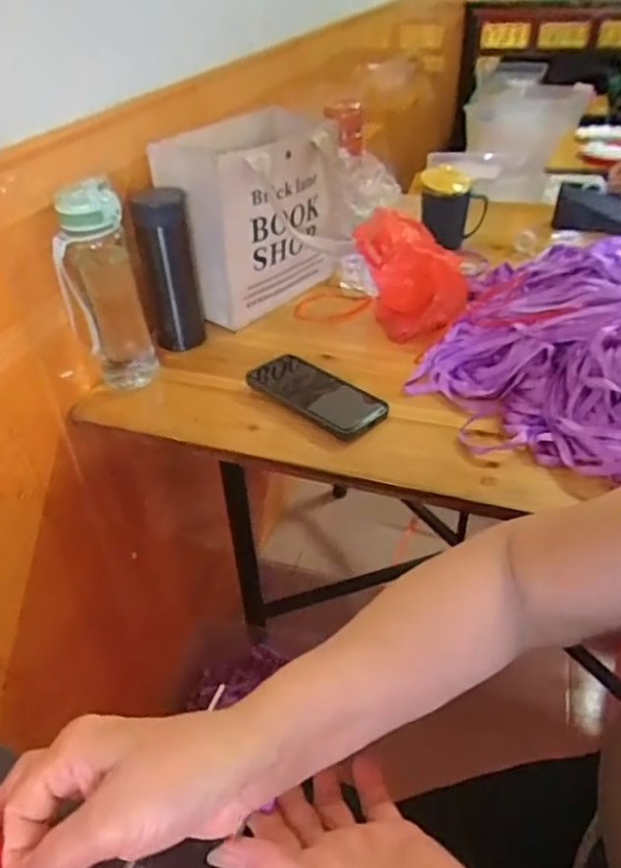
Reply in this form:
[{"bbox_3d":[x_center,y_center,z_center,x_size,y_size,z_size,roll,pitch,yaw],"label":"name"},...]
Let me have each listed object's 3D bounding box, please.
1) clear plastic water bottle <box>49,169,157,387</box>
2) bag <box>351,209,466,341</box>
[{"bbox_3d":[-0.230,-0.158,0.705,0.080,0.229,0.059,-13,39,-13],"label":"clear plastic water bottle"},{"bbox_3d":[0.126,-0.210,0.819,0.132,0.143,0.109,14,41,20],"label":"bag"}]

